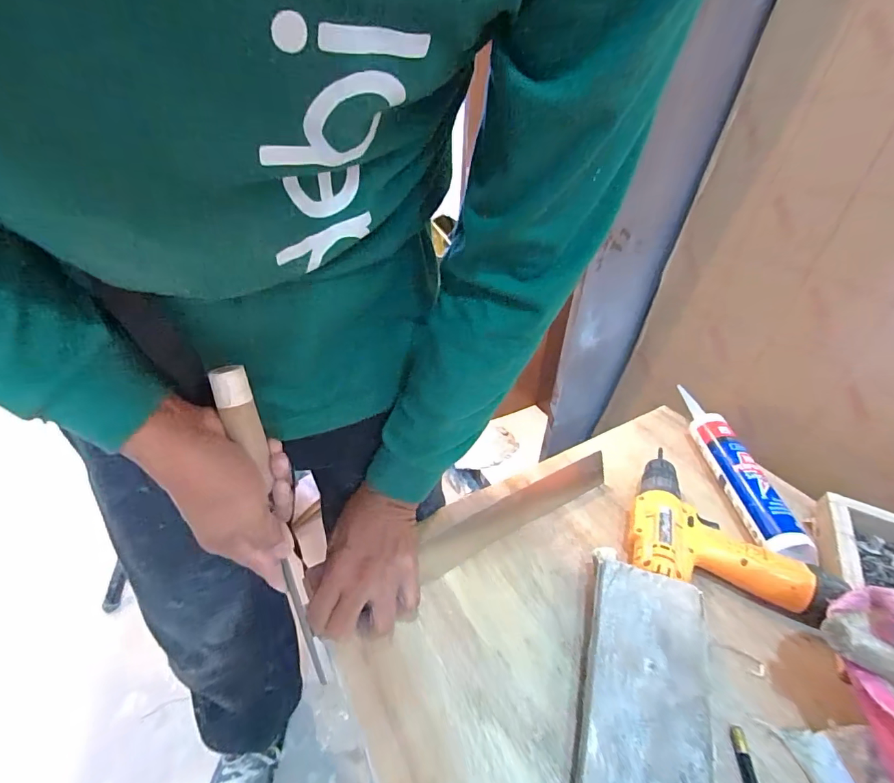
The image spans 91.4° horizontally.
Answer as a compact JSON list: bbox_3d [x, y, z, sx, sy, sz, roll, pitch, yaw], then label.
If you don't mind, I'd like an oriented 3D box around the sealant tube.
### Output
[{"bbox_3d":[0.384,0.093,0.609,0.054,0.051,0.325,0,36,-2],"label":"sealant tube"}]

